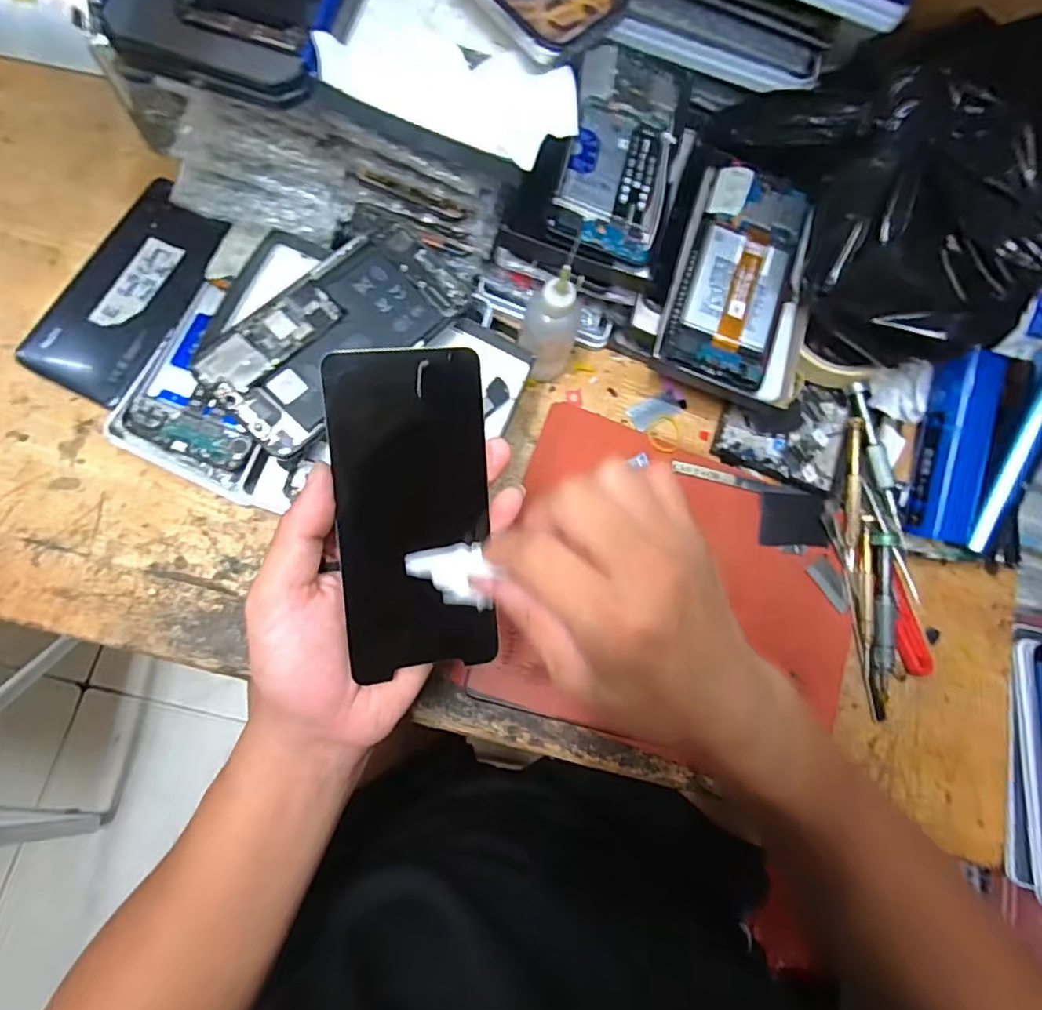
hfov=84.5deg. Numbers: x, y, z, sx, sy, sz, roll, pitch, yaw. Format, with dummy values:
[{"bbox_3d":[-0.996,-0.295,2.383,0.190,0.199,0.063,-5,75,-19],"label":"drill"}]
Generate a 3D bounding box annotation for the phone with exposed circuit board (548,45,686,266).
[{"bbox_3d":[0.067,-0.242,0.389,0.072,0.013,0.156,14,77,-6],"label":"phone with exposed circuit board"}]

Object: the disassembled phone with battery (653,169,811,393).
[{"bbox_3d":[0.152,-0.163,0.398,0.081,0.014,0.159,20,77,-4],"label":"disassembled phone with battery"}]

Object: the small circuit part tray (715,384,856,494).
[{"bbox_3d":[0.200,-0.060,0.431,0.096,0.018,0.082,19,77,-5],"label":"small circuit part tray"}]

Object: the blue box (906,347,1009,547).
[{"bbox_3d":[0.306,-0.040,0.405,0.038,0.031,0.130,6,96,-7],"label":"blue box"}]

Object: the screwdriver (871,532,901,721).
[{"bbox_3d":[0.255,0.084,0.401,0.018,0.016,0.127,3,78,-8],"label":"screwdriver"}]

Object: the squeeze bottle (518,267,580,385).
[{"bbox_3d":[0.019,-0.111,0.371,0.038,0.090,0.036,18,76,-4],"label":"squeeze bottle"}]

